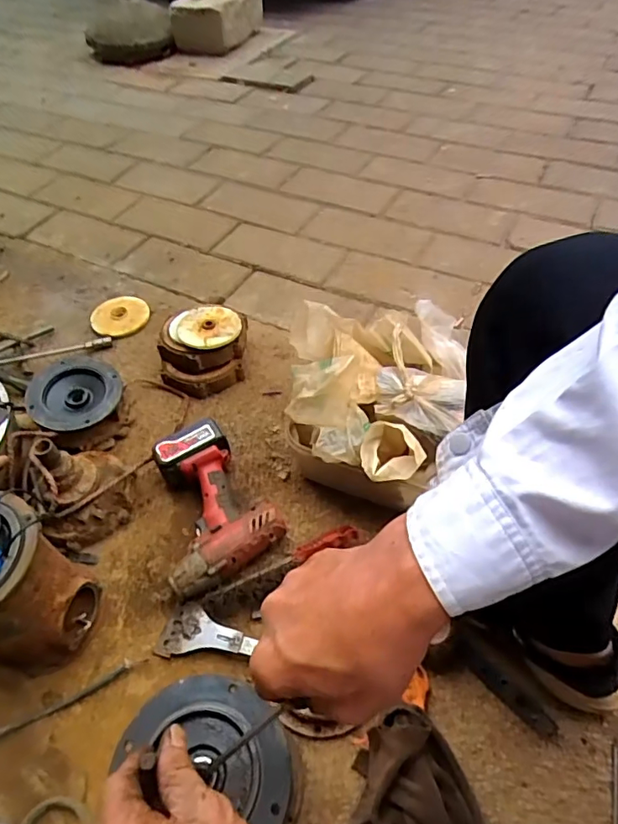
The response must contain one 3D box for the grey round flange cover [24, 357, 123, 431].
[{"bbox_3d":[-0.363,-0.027,0.814,0.137,0.037,0.130,-2,53,3],"label":"grey round flange cover"}]

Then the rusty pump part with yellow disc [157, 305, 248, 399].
[{"bbox_3d":[-0.183,-0.111,0.907,0.138,0.091,0.148,-3,51,3],"label":"rusty pump part with yellow disc"}]

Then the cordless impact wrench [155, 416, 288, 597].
[{"bbox_3d":[-0.152,0.130,0.722,0.167,0.072,0.217,-28,56,-16],"label":"cordless impact wrench"}]

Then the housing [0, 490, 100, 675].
[{"bbox_3d":[-0.344,0.197,0.594,0.147,0.223,0.137,7,54,9],"label":"housing"}]

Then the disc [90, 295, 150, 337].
[{"bbox_3d":[-0.372,-0.189,1.030,0.108,0.015,0.105,-34,64,-17],"label":"disc"}]

